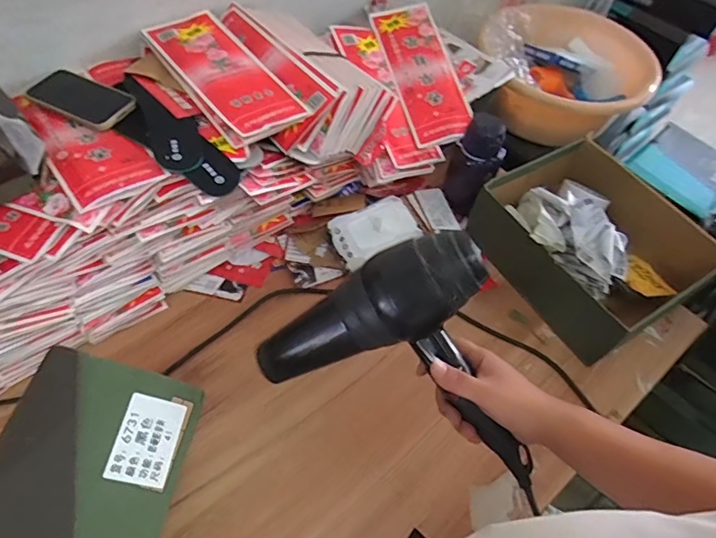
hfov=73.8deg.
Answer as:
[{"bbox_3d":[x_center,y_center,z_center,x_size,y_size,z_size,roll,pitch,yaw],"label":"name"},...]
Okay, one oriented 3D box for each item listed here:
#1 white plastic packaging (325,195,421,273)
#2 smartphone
[{"bbox_3d":[0.032,-0.066,0.825,0.144,0.043,0.102,-22,61,-18],"label":"white plastic packaging"},{"bbox_3d":[-0.405,-0.250,0.699,0.172,0.009,0.076,25,65,17],"label":"smartphone"}]

